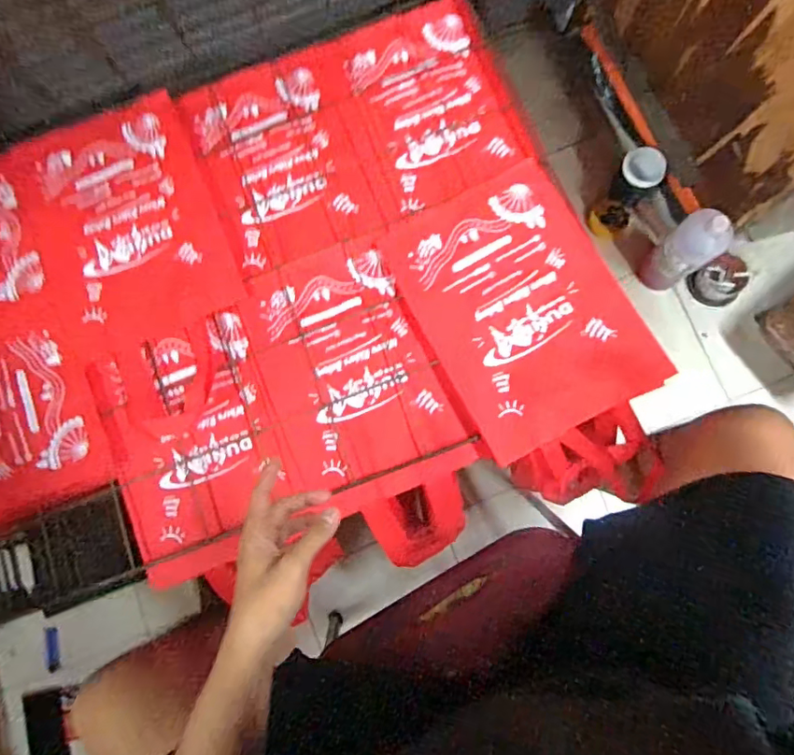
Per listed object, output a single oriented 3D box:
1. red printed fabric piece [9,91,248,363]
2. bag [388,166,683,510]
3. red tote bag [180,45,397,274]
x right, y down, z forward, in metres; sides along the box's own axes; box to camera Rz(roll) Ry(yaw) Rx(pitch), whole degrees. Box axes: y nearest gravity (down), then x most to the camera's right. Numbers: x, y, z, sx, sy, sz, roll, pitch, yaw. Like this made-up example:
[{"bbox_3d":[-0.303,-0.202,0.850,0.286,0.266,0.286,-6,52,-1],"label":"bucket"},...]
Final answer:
[{"bbox_3d":[-0.390,-0.225,0.795,0.246,0.021,0.343,-22,81,0],"label":"red printed fabric piece"},{"bbox_3d":[0.183,-0.055,0.727,0.245,0.060,0.455,-25,81,-1],"label":"bag"},{"bbox_3d":[-0.165,-0.321,0.816,0.229,0.015,0.312,-21,81,0],"label":"red tote bag"}]

